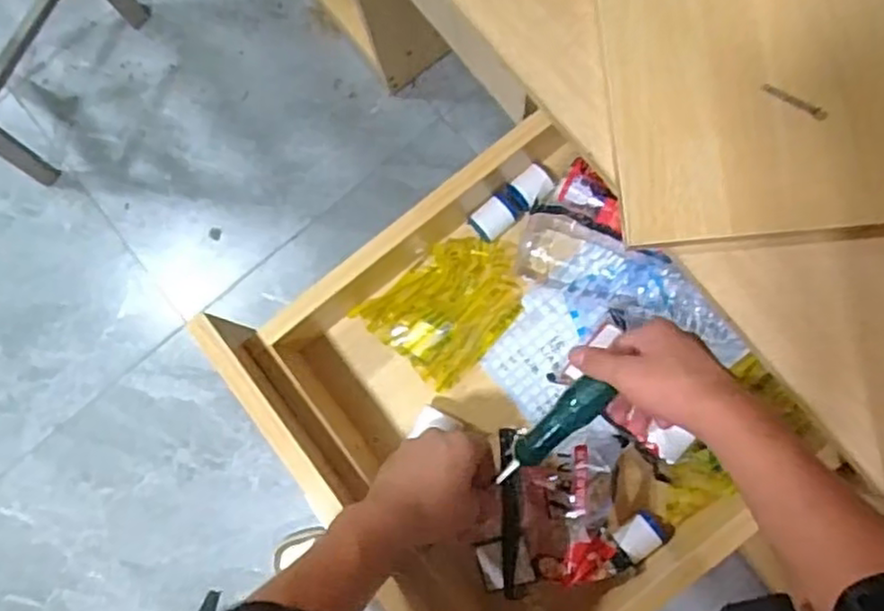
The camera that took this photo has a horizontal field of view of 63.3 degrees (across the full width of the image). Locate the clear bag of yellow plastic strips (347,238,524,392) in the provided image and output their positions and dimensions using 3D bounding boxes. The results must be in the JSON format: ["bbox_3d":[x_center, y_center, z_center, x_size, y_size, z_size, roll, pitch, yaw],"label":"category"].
[{"bbox_3d":[0.009,-0.002,0.607,0.131,0.028,0.101,-41,81,0],"label":"clear bag of yellow plastic strips"}]

